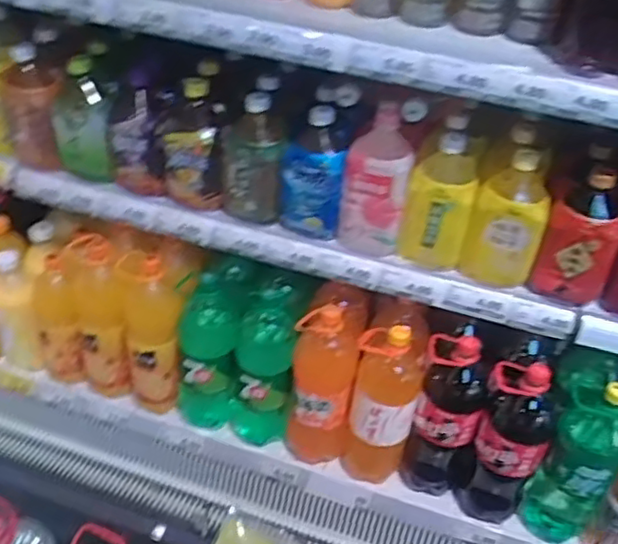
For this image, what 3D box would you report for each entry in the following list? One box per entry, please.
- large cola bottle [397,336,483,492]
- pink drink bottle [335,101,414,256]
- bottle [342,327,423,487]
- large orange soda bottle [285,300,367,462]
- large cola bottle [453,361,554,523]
[{"bbox_3d":[0.229,0.222,1.093,0.108,0.293,0.119,15,40,11],"label":"large cola bottle"},{"bbox_3d":[0.101,-0.128,0.964,0.098,0.201,0.073,8,39,3],"label":"pink drink bottle"},{"bbox_3d":[0.121,0.224,1.102,0.107,0.320,0.099,11,39,7],"label":"bottle"},{"bbox_3d":[0.027,0.169,1.135,0.106,0.279,0.137,10,39,5],"label":"large orange soda bottle"},{"bbox_3d":[0.314,0.264,1.050,0.107,0.306,0.104,18,40,15],"label":"large cola bottle"}]

